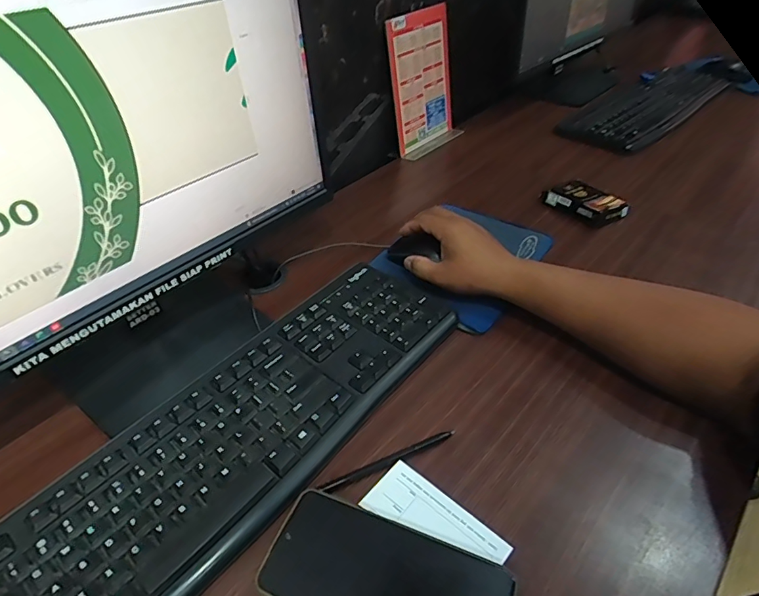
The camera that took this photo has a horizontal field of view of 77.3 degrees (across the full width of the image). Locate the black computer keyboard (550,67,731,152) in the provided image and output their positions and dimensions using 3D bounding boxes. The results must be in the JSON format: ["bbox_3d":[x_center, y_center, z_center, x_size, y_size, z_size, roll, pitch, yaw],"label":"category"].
[{"bbox_3d":[0.544,-0.404,0.968,0.508,0.036,0.171,-35,52,-30],"label":"black computer keyboard"}]

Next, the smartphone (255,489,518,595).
[{"bbox_3d":[0.005,0.192,0.321,0.161,0.013,0.078,15,45,17],"label":"smartphone"}]

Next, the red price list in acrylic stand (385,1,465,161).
[{"bbox_3d":[0.082,-0.368,0.822,0.021,0.224,0.157,26,49,39],"label":"red price list in acrylic stand"}]

